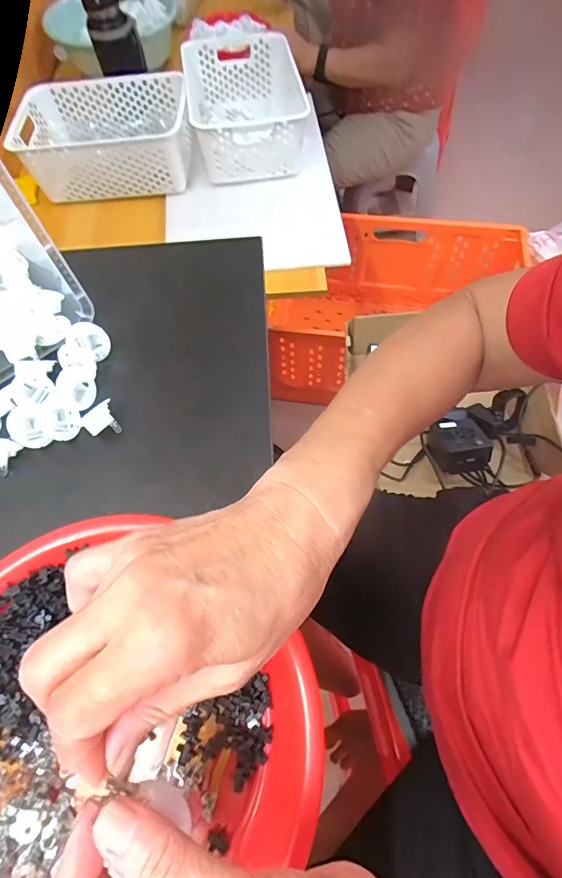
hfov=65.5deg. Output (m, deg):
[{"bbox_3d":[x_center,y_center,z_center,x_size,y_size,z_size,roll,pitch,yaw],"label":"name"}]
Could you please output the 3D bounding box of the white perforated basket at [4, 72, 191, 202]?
[{"bbox_3d":[-0.326,-0.583,0.845,0.295,0.104,0.209,-3,64,1],"label":"white perforated basket"}]

